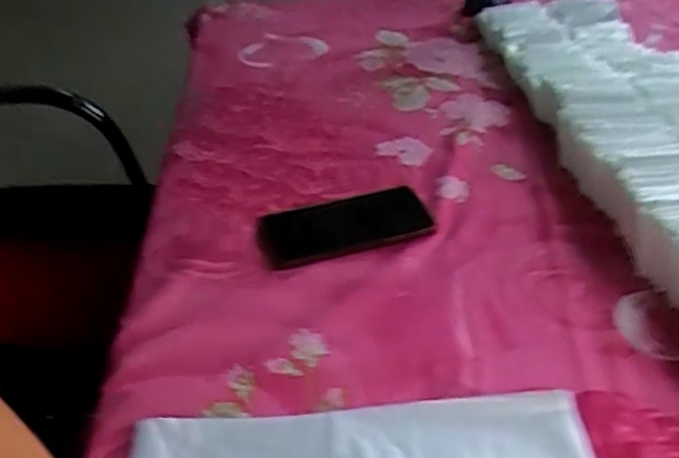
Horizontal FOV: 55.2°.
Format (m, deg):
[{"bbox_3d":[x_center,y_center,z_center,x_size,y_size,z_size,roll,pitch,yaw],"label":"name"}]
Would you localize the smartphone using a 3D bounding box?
[{"bbox_3d":[0.003,-0.006,0.645,0.162,0.014,0.084,-12,40,-14],"label":"smartphone"}]

